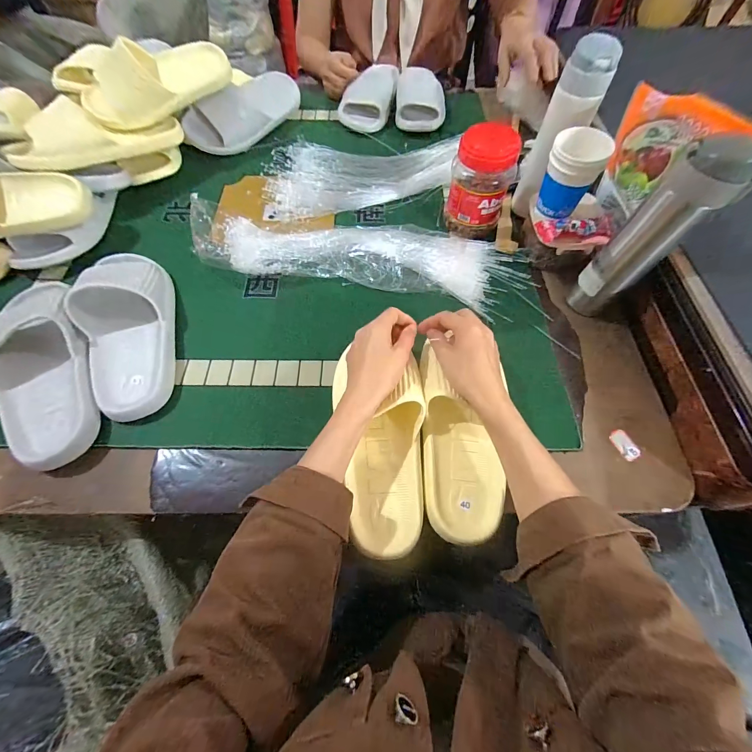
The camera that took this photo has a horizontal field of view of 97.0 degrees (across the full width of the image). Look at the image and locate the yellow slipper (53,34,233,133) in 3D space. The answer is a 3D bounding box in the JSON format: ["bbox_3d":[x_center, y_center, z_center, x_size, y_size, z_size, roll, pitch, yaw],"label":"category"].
[{"bbox_3d":[-0.390,-0.511,0.579,0.271,0.091,0.082,-19,64,-9],"label":"yellow slipper"}]

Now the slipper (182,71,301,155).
[{"bbox_3d":[-0.270,-0.541,0.692,0.260,0.093,0.054,-42,39,-20],"label":"slipper"}]

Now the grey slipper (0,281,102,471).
[{"bbox_3d":[-0.416,0.001,0.410,0.114,0.069,0.233,-21,64,-10],"label":"grey slipper"}]

